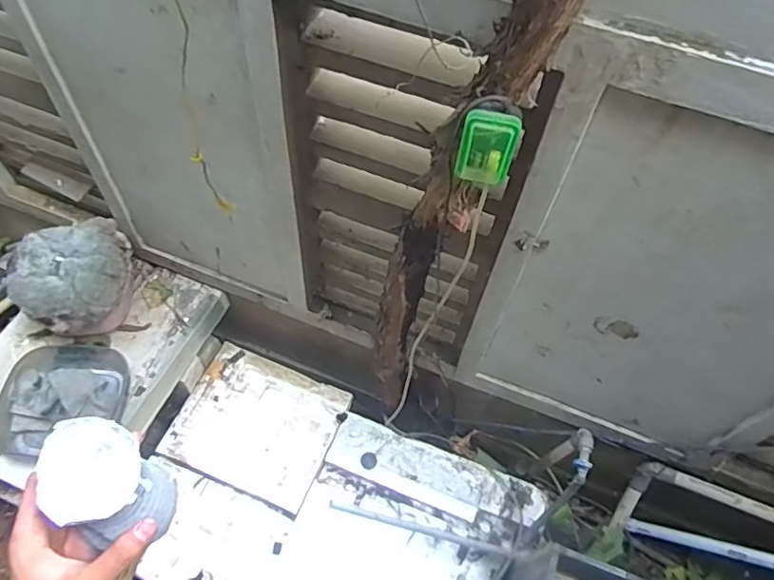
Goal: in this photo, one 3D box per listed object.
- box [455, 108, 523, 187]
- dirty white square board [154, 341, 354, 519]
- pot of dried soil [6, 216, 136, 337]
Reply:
[{"bbox_3d":[0.111,-0.155,0.634,0.060,0.091,0.023,11,57,3],"label":"box"},{"bbox_3d":[-0.317,0.329,1.413,0.369,0.031,0.318,21,59,9],"label":"dirty white square board"},{"bbox_3d":[-0.677,-0.016,1.260,0.208,0.268,0.231,-18,60,-15],"label":"pot of dried soil"}]

